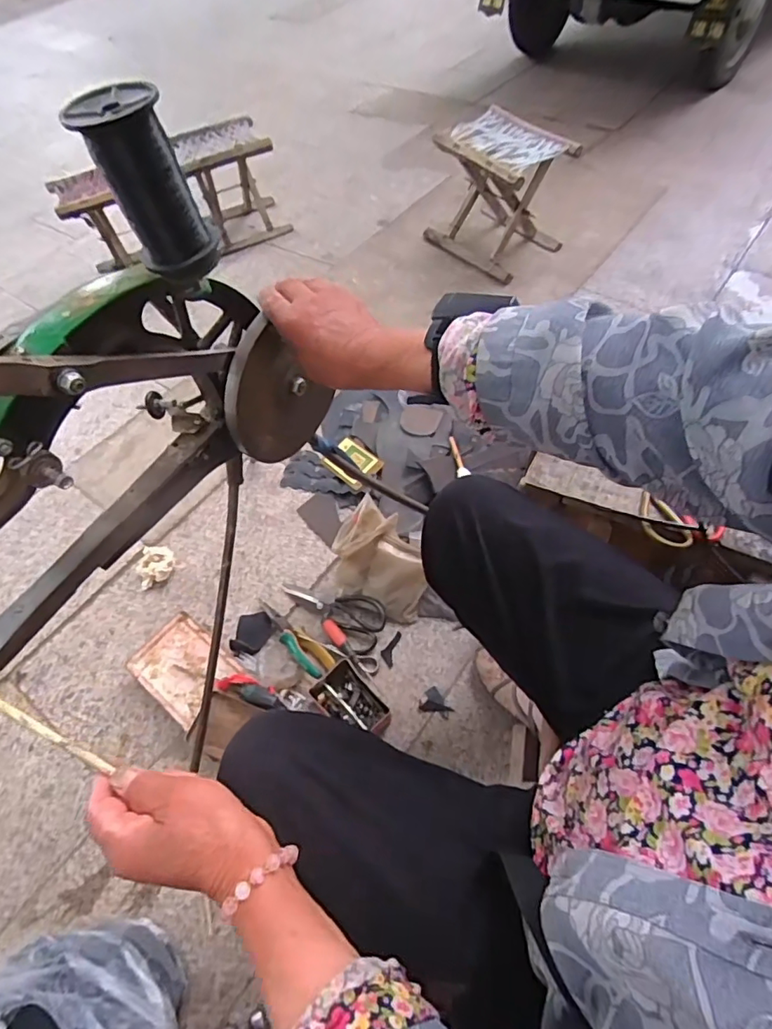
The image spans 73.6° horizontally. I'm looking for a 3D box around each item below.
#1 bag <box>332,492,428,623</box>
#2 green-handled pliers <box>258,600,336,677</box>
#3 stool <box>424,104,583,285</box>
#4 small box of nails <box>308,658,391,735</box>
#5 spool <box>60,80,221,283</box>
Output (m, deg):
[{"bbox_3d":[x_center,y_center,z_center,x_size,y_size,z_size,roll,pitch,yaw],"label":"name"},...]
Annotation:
[{"bbox_3d":[0.000,0.077,0.863,0.144,0.134,0.122,22,62,17],"label":"bag"},{"bbox_3d":[-0.158,0.199,0.860,0.176,0.034,0.044,39,68,25],"label":"green-handled pliers"},{"bbox_3d":[0.259,-0.732,1.191,0.220,0.246,0.253,-33,61,-15],"label":"stool"},{"bbox_3d":[-0.051,0.293,0.802,0.115,0.040,0.077,38,68,25],"label":"small box of nails"},{"bbox_3d":[-0.158,-0.218,0.346,0.053,0.098,0.052,-2,57,3],"label":"spool"}]

